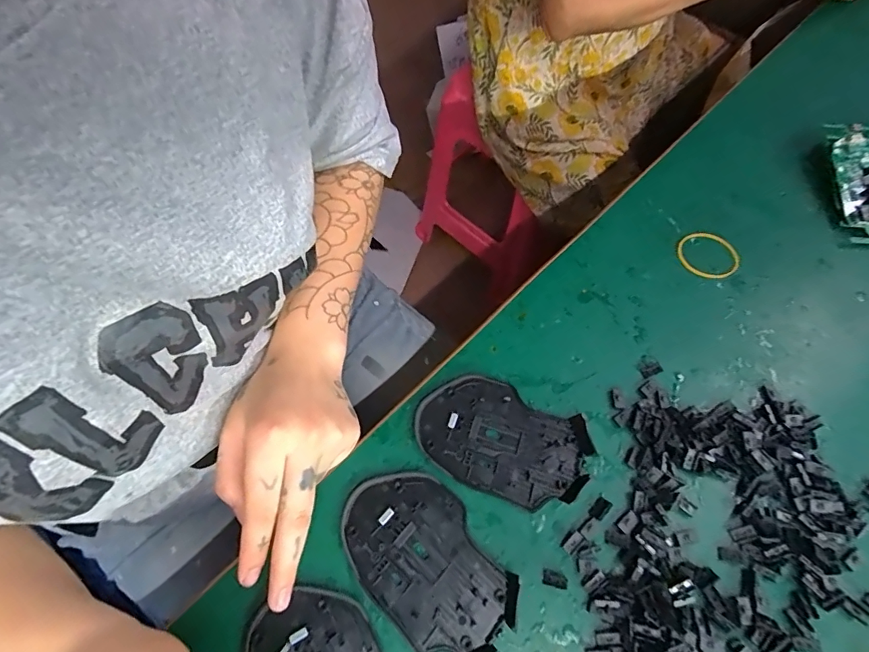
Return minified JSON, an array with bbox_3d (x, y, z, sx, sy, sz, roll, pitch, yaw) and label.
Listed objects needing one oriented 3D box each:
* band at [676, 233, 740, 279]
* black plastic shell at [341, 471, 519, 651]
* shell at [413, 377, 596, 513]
[{"bbox_3d":[0.228,-0.059,0.369,0.048,0.007,0.042,23,66,12],"label":"band"},{"bbox_3d":[-0.006,0.141,0.268,0.071,0.010,0.113,-36,69,-16],"label":"black plastic shell"},{"bbox_3d":[0.044,0.076,0.300,0.113,0.010,0.071,24,66,12],"label":"shell"}]

